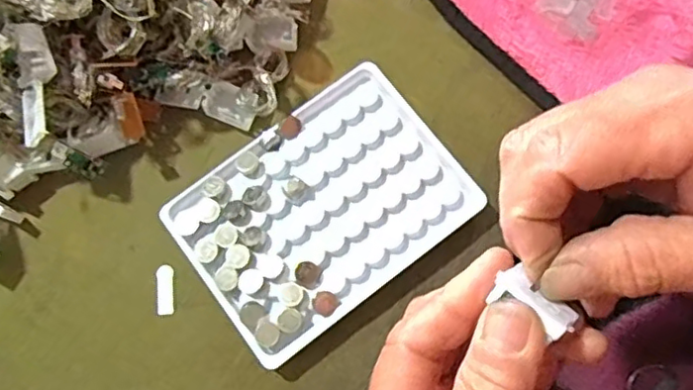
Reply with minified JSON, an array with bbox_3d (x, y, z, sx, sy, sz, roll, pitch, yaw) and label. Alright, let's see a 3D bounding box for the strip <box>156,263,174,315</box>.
[{"bbox_3d":[-0.088,0.046,0.306,0.008,0.004,0.024,-6,76,0],"label":"strip"}]

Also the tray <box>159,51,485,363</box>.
[{"bbox_3d":[-0.012,0.006,0.307,0.129,0.014,0.093,-37,79,-8],"label":"tray"}]

